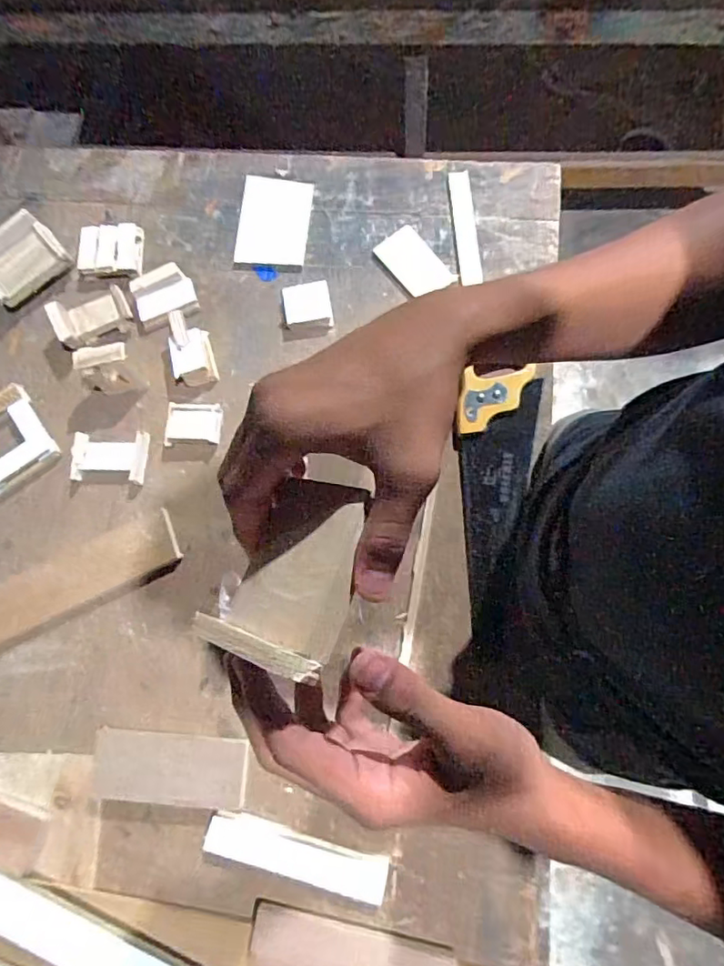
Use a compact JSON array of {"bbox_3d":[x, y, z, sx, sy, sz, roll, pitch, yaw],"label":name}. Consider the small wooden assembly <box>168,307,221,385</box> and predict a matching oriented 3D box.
[{"bbox_3d":[-0.229,-0.183,0.738,0.053,0.032,0.100,-14,77,2],"label":"small wooden assembly"}]

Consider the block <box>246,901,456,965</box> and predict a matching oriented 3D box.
[{"bbox_3d":[-0.011,0.506,0.590,0.216,0.013,0.057,10,74,4],"label":"block"}]

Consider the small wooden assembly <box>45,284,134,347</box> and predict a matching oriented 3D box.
[{"bbox_3d":[-0.370,-0.229,0.757,0.100,0.027,0.055,-23,89,-4],"label":"small wooden assembly"}]

